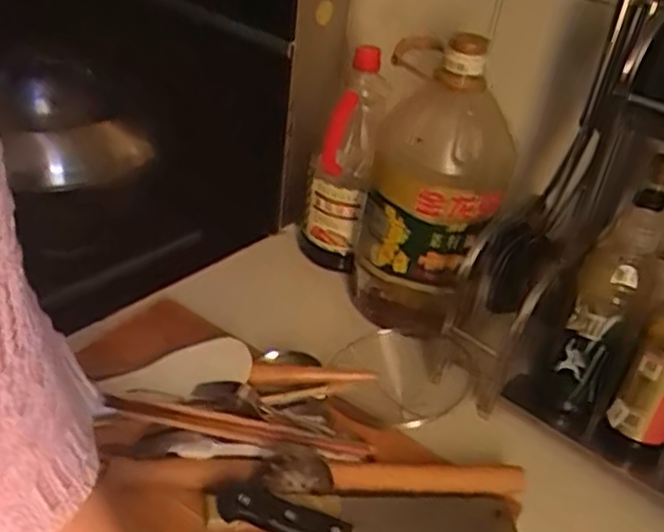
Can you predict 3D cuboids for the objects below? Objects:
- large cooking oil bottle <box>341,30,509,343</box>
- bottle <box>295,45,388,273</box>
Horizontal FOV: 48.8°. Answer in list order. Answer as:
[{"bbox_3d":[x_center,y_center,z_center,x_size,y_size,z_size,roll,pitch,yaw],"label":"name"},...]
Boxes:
[{"bbox_3d":[0.110,-0.083,0.817,0.147,0.326,0.112,14,36,9],"label":"large cooking oil bottle"},{"bbox_3d":[0.011,-0.121,0.905,0.079,0.280,0.072,5,35,-4],"label":"bottle"}]

